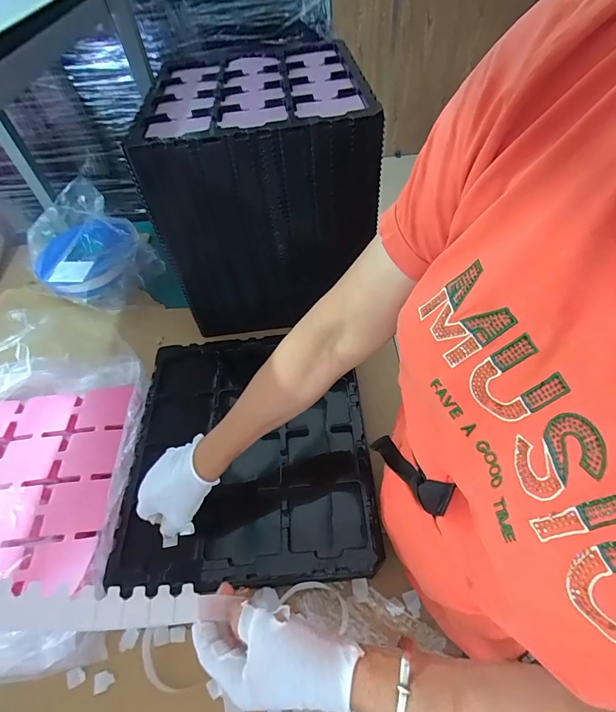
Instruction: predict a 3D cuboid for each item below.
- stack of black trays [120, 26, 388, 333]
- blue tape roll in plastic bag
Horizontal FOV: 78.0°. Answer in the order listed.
[{"bbox_3d":[-0.082,-0.306,0.714,0.339,0.346,0.356,-11,53,-3],"label":"stack of black trays"},{"bbox_3d":[-0.478,-0.227,0.836,0.230,0.133,0.302,-33,57,-19],"label":"blue tape roll in plastic bag"}]

